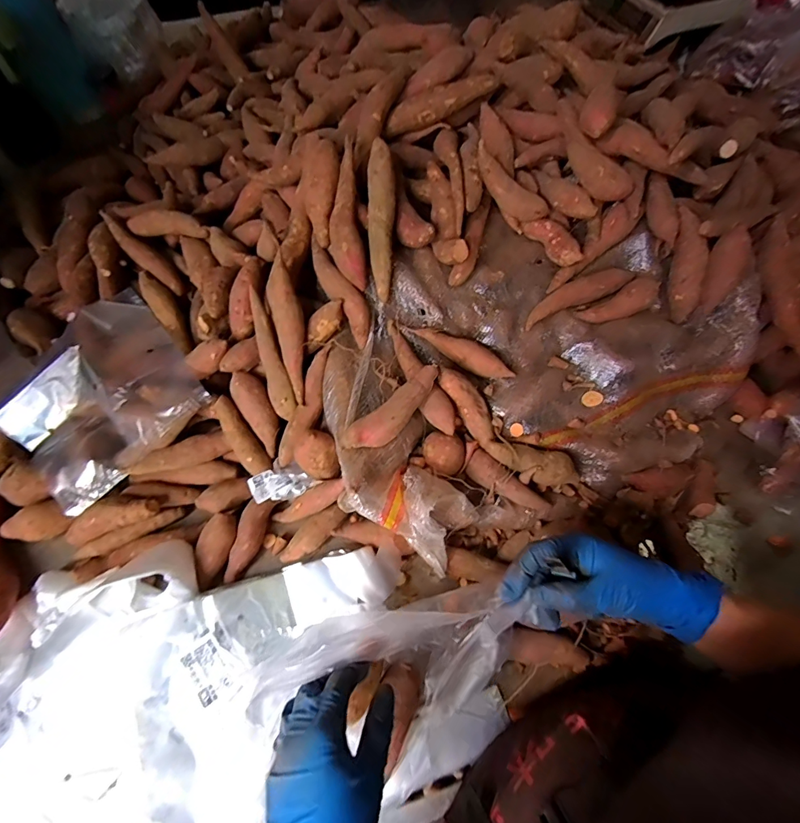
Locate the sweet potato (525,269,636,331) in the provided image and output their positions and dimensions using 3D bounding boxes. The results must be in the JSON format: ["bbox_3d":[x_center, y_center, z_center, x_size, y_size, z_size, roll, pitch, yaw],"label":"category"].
[{"bbox_3d":[0.231,-0.149,0.533,0.159,0.033,0.028,-22,66,-10],"label":"sweet potato"}]

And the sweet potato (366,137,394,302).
[{"bbox_3d":[-0.022,-0.221,0.478,0.032,0.026,0.175,-1,90,0],"label":"sweet potato"}]

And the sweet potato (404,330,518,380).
[{"bbox_3d":[0.078,-0.071,0.502,0.124,0.031,0.030,25,67,12],"label":"sweet potato"}]

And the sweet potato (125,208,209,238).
[{"bbox_3d":[-0.322,-0.259,0.574,0.104,0.033,0.027,2,64,1],"label":"sweet potato"}]

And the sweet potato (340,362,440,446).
[{"bbox_3d":[-0.003,0.002,0.445,0.126,0.031,0.035,-39,70,-16],"label":"sweet potato"}]

